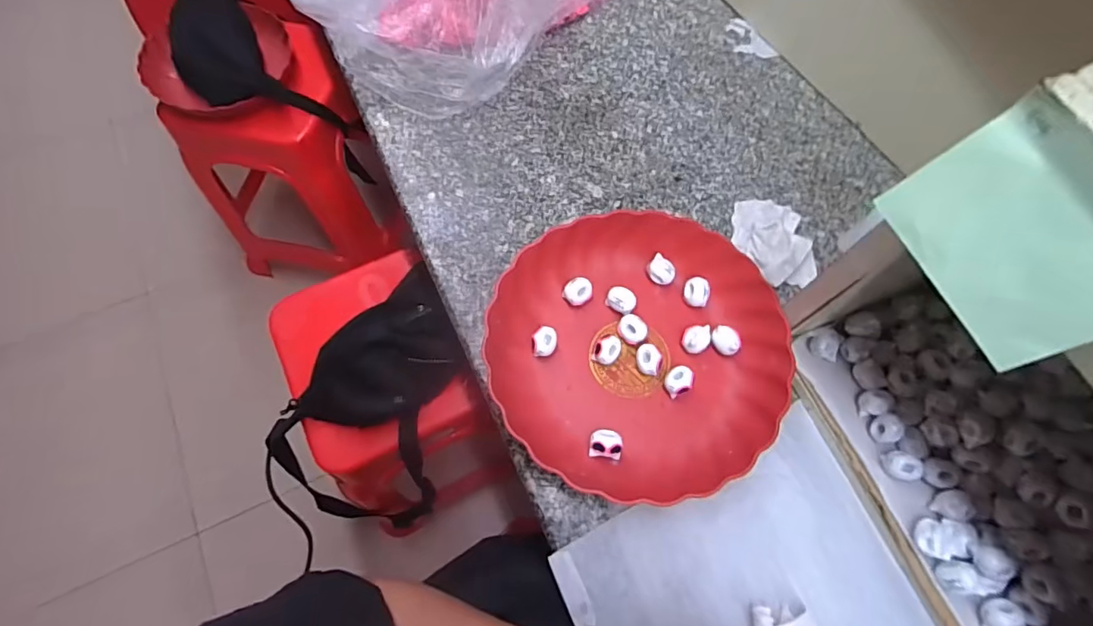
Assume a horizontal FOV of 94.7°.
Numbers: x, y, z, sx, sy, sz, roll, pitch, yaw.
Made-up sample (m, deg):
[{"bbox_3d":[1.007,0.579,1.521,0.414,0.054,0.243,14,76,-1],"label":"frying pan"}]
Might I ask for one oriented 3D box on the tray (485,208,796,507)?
[{"bbox_3d":[0.075,0.030,0.421,0.236,0.050,0.226,0,66,-1],"label":"tray"}]

